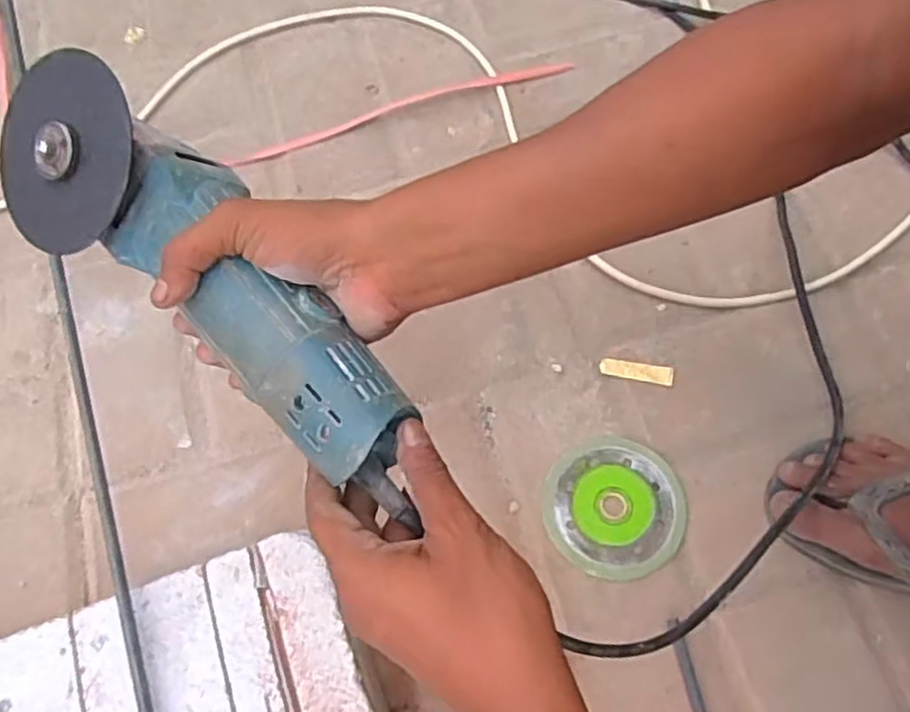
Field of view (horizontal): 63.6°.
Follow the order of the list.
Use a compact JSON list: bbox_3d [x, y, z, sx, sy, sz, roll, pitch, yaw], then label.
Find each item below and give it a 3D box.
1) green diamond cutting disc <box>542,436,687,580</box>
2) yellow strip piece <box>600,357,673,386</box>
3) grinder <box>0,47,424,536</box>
[{"bbox_3d":[0.119,0.111,0.546,0.102,0.004,0.099,-1,66,1],"label":"green diamond cutting disc"},{"bbox_3d":[0.145,0.012,0.588,0.056,0.004,0.015,12,67,7],"label":"yellow strip piece"},{"bbox_3d":[-0.126,-0.040,0.372,0.295,0.071,0.090,43,74,10],"label":"grinder"}]

